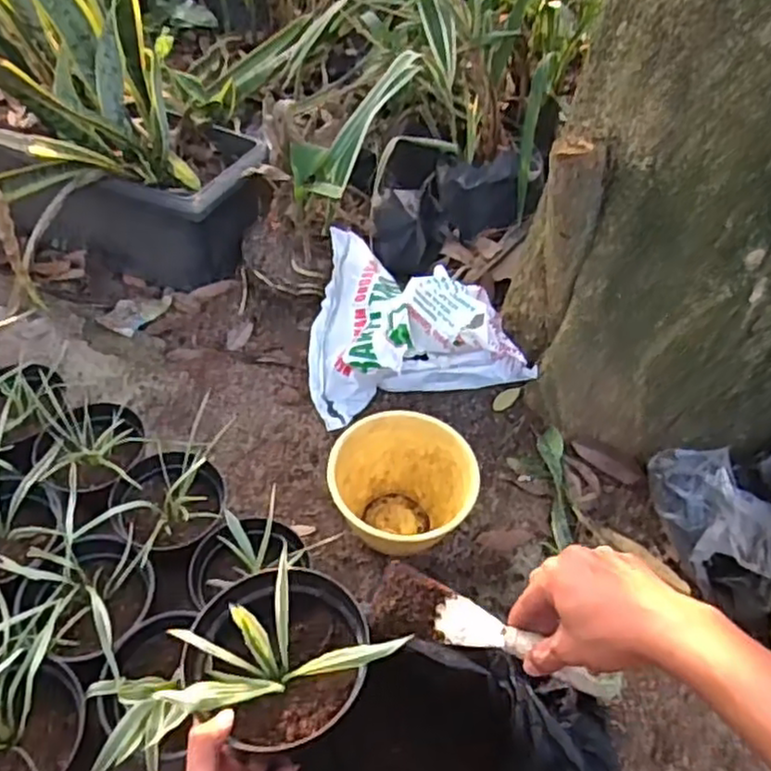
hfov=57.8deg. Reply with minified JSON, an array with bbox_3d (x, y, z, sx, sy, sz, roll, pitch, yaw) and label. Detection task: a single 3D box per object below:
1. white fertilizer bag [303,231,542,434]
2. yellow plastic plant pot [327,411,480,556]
[{"bbox_3d":[0.036,-0.107,1.053,0.299,0.181,0.283,-2,47,-8],"label":"white fertilizer bag"},{"bbox_3d":[0.019,0.137,0.859,0.163,0.128,0.156,3,46,-3],"label":"yellow plastic plant pot"}]

